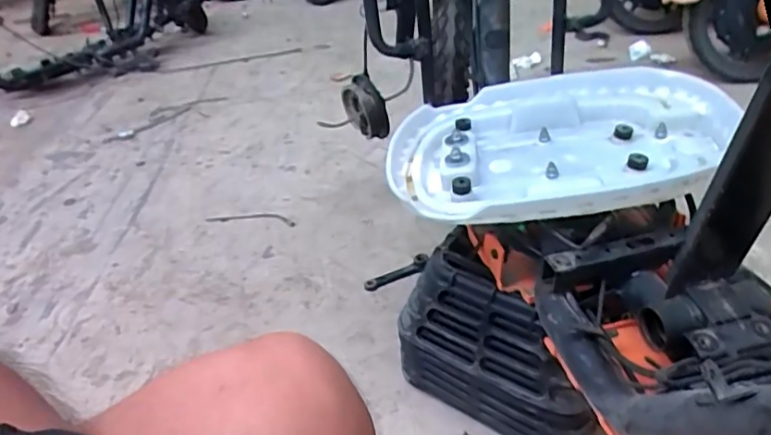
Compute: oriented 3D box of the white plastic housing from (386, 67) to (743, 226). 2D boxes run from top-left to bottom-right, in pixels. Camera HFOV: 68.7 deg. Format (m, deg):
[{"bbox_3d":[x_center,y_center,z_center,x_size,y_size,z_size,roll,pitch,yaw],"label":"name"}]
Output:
[{"bbox_3d":[0.190,-0.086,0.628,0.370,0.054,0.278,2,36,10],"label":"white plastic housing"}]

